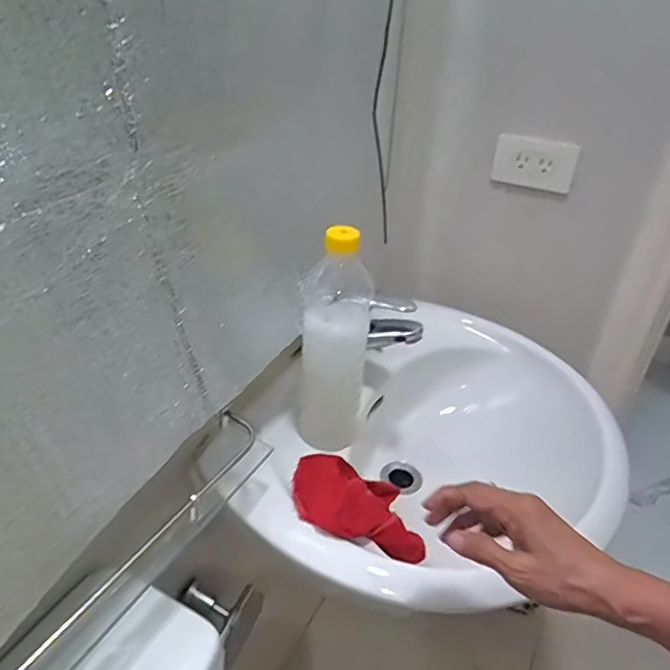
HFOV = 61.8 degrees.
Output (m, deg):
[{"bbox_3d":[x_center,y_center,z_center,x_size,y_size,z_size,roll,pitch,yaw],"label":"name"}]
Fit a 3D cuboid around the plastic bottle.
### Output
[{"bbox_3d":[-0.002,0.002,0.628,0.076,0.265,0.076,2,35,-1],"label":"plastic bottle"}]

